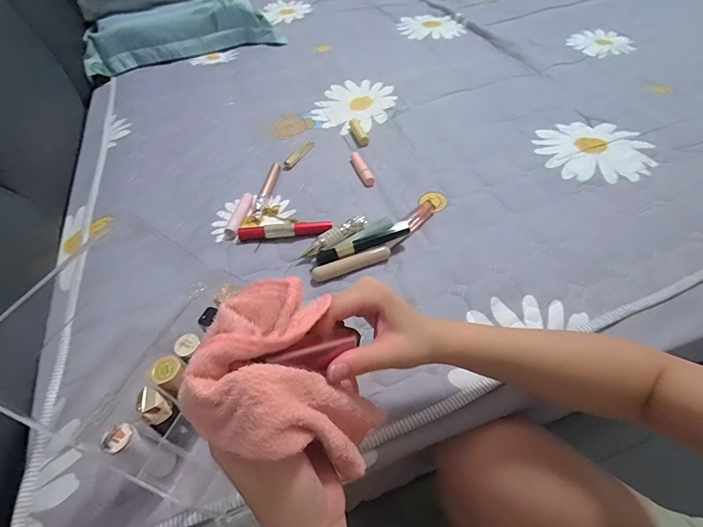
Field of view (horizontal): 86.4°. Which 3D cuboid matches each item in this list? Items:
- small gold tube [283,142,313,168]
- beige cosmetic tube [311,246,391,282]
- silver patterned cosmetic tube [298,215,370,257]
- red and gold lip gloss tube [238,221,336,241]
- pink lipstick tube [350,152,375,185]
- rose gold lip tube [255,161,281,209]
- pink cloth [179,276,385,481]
[{"bbox_3d":[-0.090,-0.191,0.649,0.019,0.008,0.082,18,53,18],"label":"small gold tube"},{"bbox_3d":[0.001,0.000,0.472,0.102,0.016,0.015,-17,51,-11],"label":"beige cosmetic tube"},{"bbox_3d":[-0.020,-0.035,0.508,0.104,0.023,0.023,-32,55,-22],"label":"silver patterned cosmetic tube"},{"bbox_3d":[-0.090,-0.045,0.519,0.125,0.020,0.017,-7,50,-3],"label":"red and gold lip gloss tube"},{"bbox_3d":[0.018,-0.157,0.615,0.015,0.013,0.077,-17,51,-11],"label":"pink lipstick tube"},{"bbox_3d":[-0.131,-0.121,0.587,0.014,0.011,0.115,3,50,5],"label":"rose gold lip tube"},{"bbox_3d":[-0.032,0.071,0.228,0.095,0.096,0.099,11,51,12],"label":"pink cloth"}]

